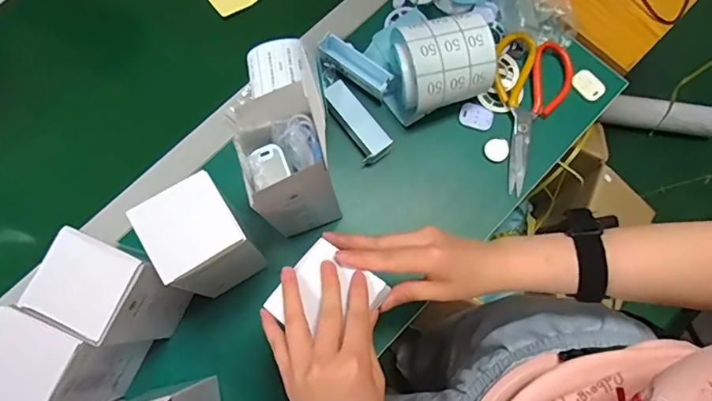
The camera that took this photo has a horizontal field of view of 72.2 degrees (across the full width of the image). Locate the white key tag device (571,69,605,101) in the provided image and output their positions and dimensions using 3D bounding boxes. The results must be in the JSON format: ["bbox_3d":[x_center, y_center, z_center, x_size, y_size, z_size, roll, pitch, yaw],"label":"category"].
[{"bbox_3d":[0.293,-0.145,0.617,0.031,0.013,0.041,-37,79,-10],"label":"white key tag device"}]

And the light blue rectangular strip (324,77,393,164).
[{"bbox_3d":[0.000,-0.094,0.586,0.035,0.026,0.101,-35,79,-10],"label":"light blue rectangular strip"}]

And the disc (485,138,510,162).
[{"bbox_3d":[0.171,-0.062,0.591,0.029,0.004,0.029,0,75,-1],"label":"disc"}]

